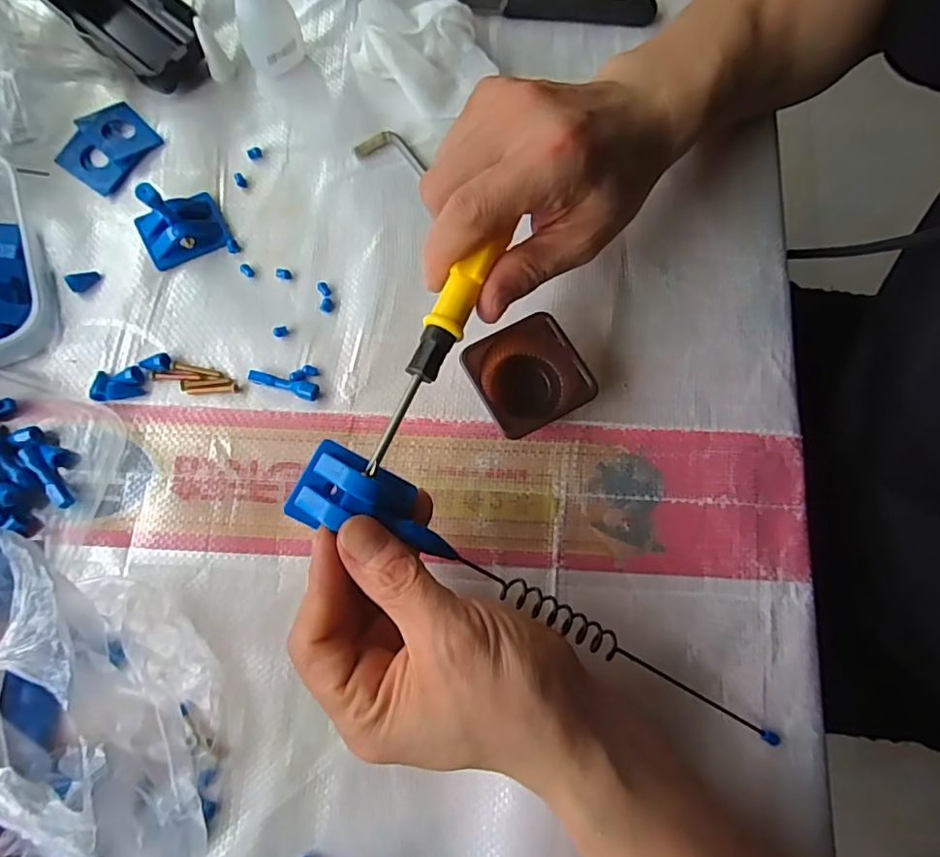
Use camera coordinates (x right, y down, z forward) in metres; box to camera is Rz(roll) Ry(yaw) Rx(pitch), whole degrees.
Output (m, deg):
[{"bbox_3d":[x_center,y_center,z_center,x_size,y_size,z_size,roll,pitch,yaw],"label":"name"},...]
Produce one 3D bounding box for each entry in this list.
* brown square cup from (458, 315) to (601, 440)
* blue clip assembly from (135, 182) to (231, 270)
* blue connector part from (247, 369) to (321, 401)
[{"bbox_3d":[0.028,-0.027,0.292,0.053,0.025,0.058,-28,79,-6],"label":"brown square cup"},{"bbox_3d":[-0.162,-0.116,0.303,0.044,0.044,0.033,-25,78,-6],"label":"blue clip assembly"},{"bbox_3d":[-0.100,-0.024,0.300,0.040,0.007,0.010,14,77,3],"label":"blue connector part"}]

